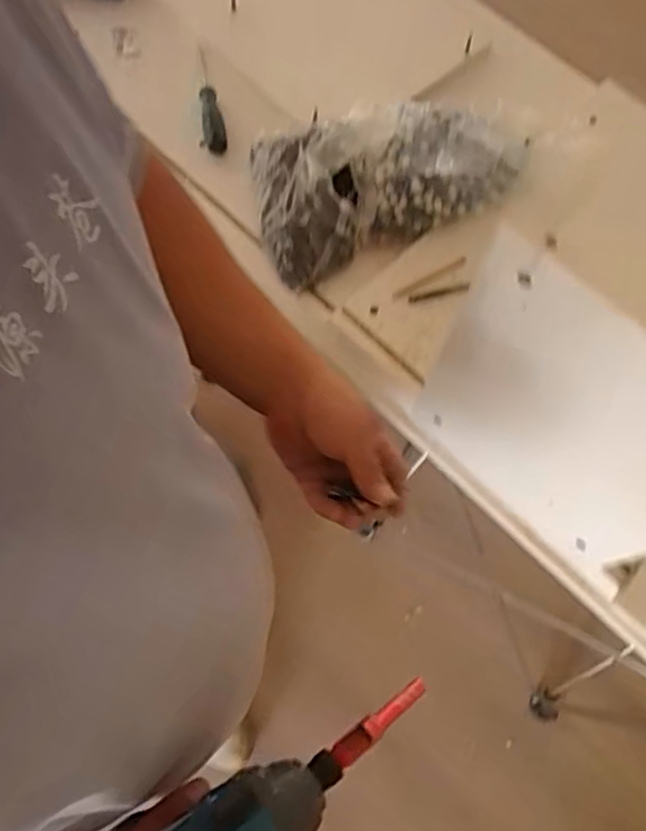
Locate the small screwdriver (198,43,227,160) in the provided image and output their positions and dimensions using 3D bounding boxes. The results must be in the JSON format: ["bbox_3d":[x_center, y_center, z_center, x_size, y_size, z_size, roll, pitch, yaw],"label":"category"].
[{"bbox_3d":[-0.169,-0.455,0.929,0.036,0.027,0.181,-11,70,-7],"label":"small screwdriver"}]

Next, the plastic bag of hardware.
[{"bbox_3d":[0.079,-0.333,0.858,0.369,0.090,0.218,-22,72,-11],"label":"plastic bag of hardware"}]

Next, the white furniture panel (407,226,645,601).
[{"bbox_3d":[0.206,0.028,0.576,0.258,0.380,0.020,43,73,12],"label":"white furniture panel"}]

